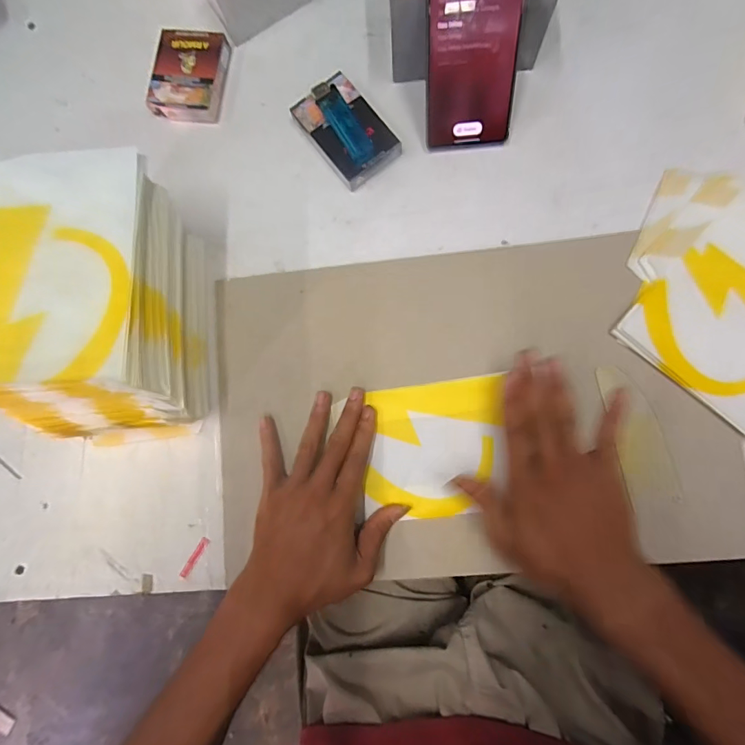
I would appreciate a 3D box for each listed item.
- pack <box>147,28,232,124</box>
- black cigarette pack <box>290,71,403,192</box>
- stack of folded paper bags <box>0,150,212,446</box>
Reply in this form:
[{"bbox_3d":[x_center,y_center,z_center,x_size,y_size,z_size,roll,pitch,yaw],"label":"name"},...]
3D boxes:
[{"bbox_3d":[-0.181,-0.293,0.396,0.066,0.017,0.087,8,84,5],"label":"pack"},{"bbox_3d":[-0.023,-0.225,0.372,0.061,0.020,0.096,-38,82,-1],"label":"black cigarette pack"},{"bbox_3d":[-0.218,-0.049,0.330,0.123,0.112,0.210,-5,83,4],"label":"stack of folded paper bags"}]

